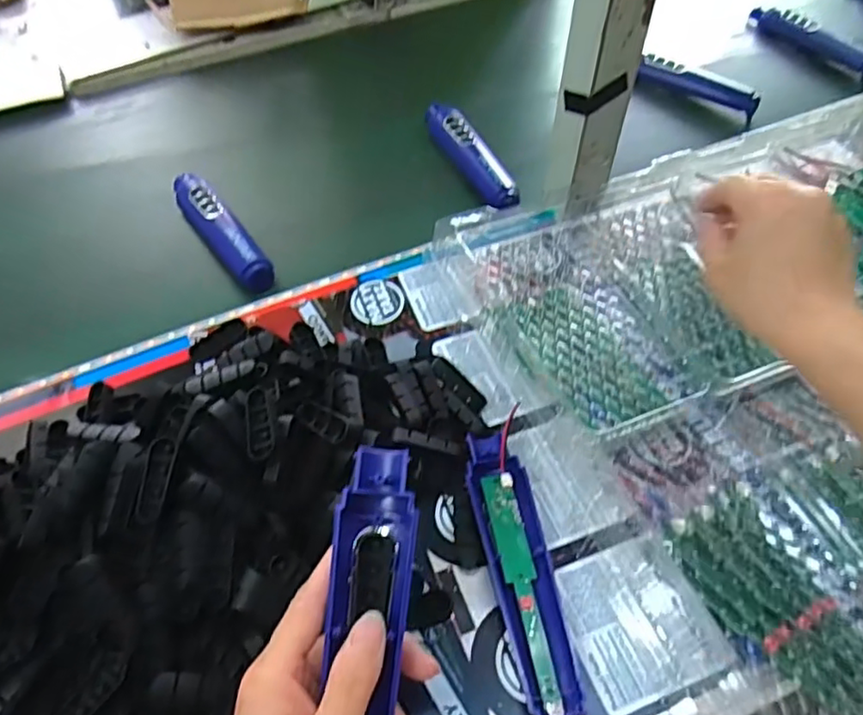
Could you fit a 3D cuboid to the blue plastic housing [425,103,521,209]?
[{"bbox_3d":[0.037,-0.207,0.636,0.040,0.023,0.172,-20,57,-13],"label":"blue plastic housing"}]

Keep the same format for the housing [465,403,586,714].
[{"bbox_3d":[0.054,0.123,0.380,0.040,0.019,0.172,-11,55,-6],"label":"housing"}]

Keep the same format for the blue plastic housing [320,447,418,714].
[{"bbox_3d":[-0.029,0.133,0.299,0.039,0.017,0.175,1,73,2],"label":"blue plastic housing"}]

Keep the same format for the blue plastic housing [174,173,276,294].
[{"bbox_3d":[-0.199,-0.122,0.580,0.036,0.025,0.168,-31,60,-19],"label":"blue plastic housing"}]

